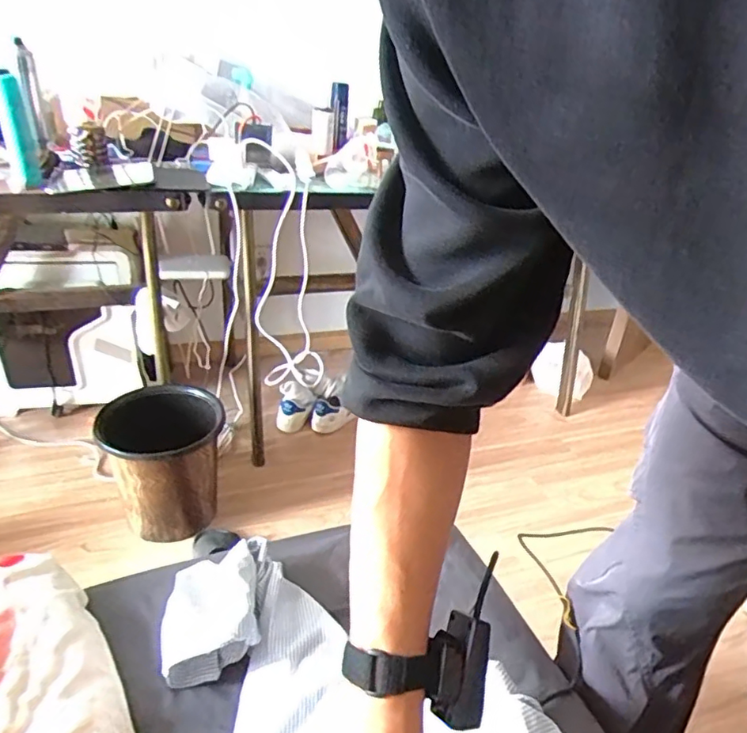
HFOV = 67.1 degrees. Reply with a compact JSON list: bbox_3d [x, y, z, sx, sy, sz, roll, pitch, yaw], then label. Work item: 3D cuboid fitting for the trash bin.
[{"bbox_3d":[-0.475,0.225,1.309,0.249,0.288,0.253,-4,30,-15],"label":"trash bin"}]

